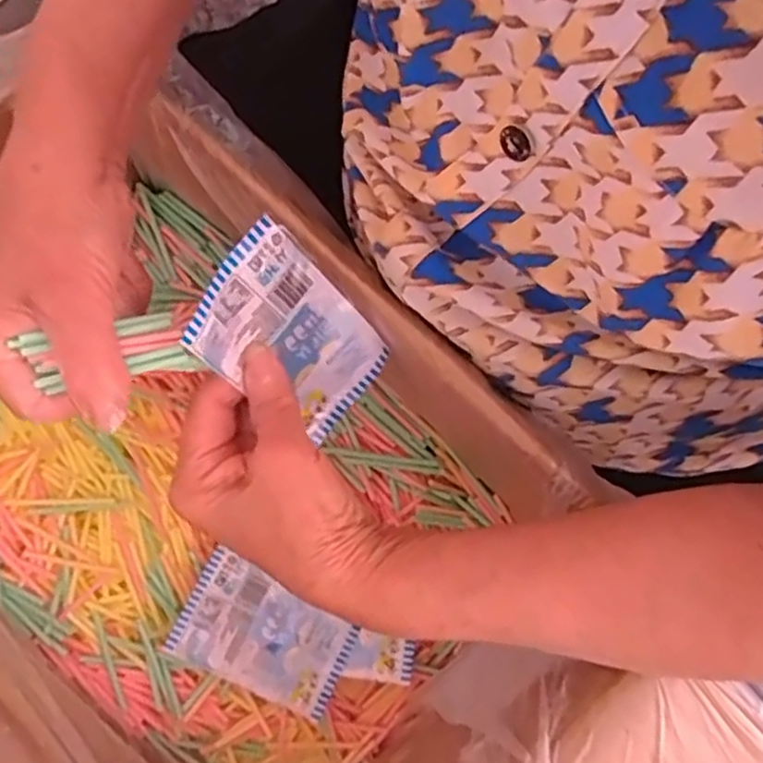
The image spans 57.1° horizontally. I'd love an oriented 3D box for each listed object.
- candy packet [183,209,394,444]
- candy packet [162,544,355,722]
[{"bbox_3d":[-0.040,-0.019,0.325,0.064,0.101,0.010,-52,44,-6],"label":"candy packet"},{"bbox_3d":[-0.072,0.155,0.430,0.100,0.022,0.062,27,80,5],"label":"candy packet"}]

